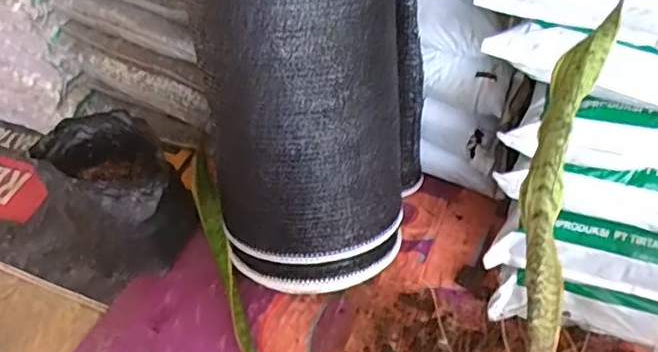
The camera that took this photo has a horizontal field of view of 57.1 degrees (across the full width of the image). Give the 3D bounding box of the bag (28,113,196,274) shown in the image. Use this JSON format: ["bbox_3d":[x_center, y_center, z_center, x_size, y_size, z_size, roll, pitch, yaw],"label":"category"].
[{"bbox_3d":[-0.320,0.027,0.949,0.205,0.183,0.152,26,55,28],"label":"bag"}]

